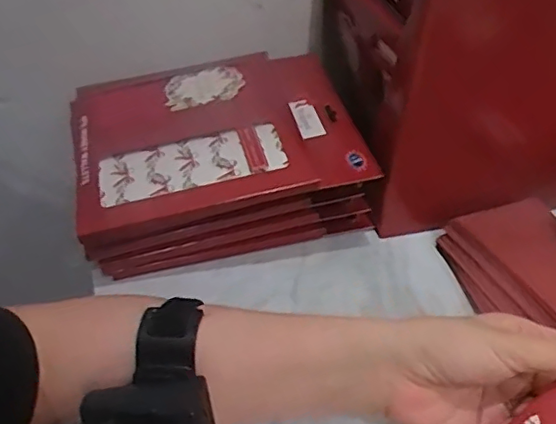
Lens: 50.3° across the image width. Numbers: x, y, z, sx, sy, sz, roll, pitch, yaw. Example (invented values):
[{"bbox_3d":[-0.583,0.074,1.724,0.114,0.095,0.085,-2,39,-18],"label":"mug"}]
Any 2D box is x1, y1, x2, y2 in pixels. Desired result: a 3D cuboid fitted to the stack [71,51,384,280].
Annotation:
[{"bbox_3d":[-0.053,-0.049,0.536,0.241,0.096,0.189,-8,42,-13],"label":"stack"}]

